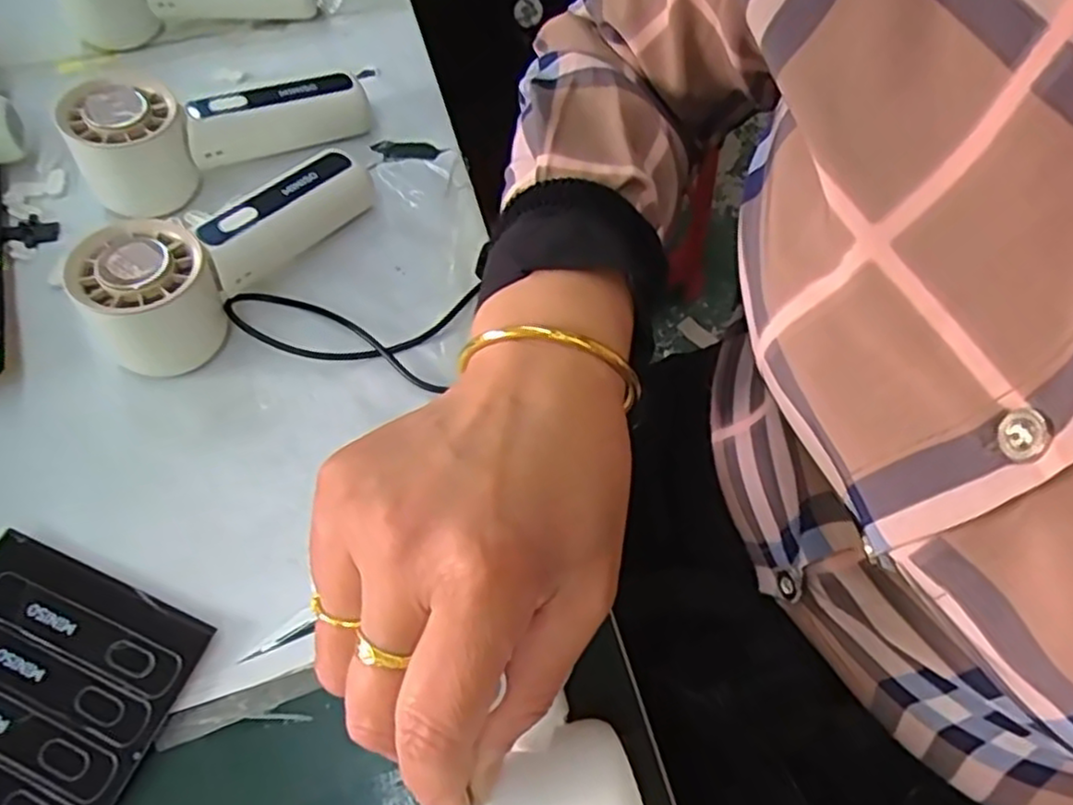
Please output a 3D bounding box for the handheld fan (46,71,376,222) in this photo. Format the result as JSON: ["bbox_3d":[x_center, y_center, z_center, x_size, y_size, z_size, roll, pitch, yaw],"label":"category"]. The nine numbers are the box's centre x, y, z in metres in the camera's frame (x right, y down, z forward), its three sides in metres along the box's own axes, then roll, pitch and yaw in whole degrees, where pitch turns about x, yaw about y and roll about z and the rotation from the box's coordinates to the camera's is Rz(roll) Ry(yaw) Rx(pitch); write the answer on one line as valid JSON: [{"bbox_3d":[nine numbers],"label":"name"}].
[{"bbox_3d":[-0.168,-0.149,0.402,0.151,0.053,0.050,-19,63,-13],"label":"handheld fan"}]

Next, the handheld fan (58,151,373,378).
[{"bbox_3d":[-0.152,-0.081,0.363,0.050,0.054,0.150,31,64,15],"label":"handheld fan"}]

